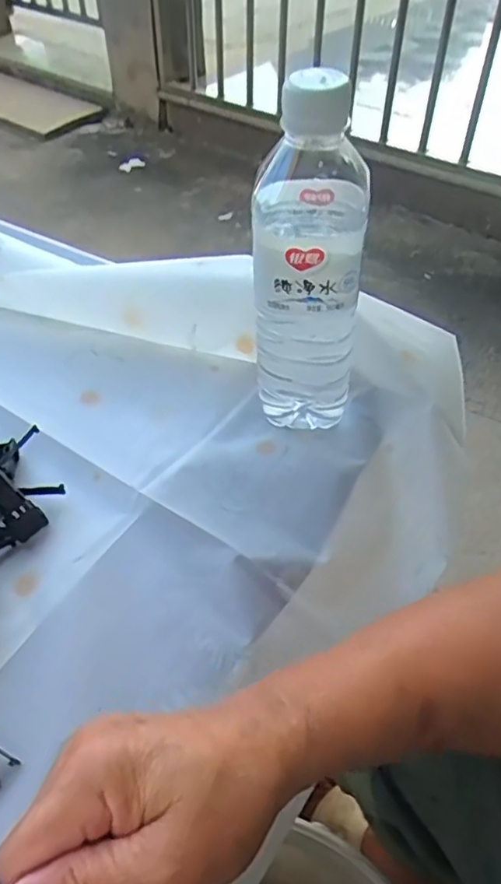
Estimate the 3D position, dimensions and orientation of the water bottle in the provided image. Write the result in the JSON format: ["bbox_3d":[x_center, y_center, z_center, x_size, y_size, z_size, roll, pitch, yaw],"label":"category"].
[{"bbox_3d":[0.034,-0.098,0.355,0.061,0.211,0.063,1,49,3],"label":"water bottle"}]

